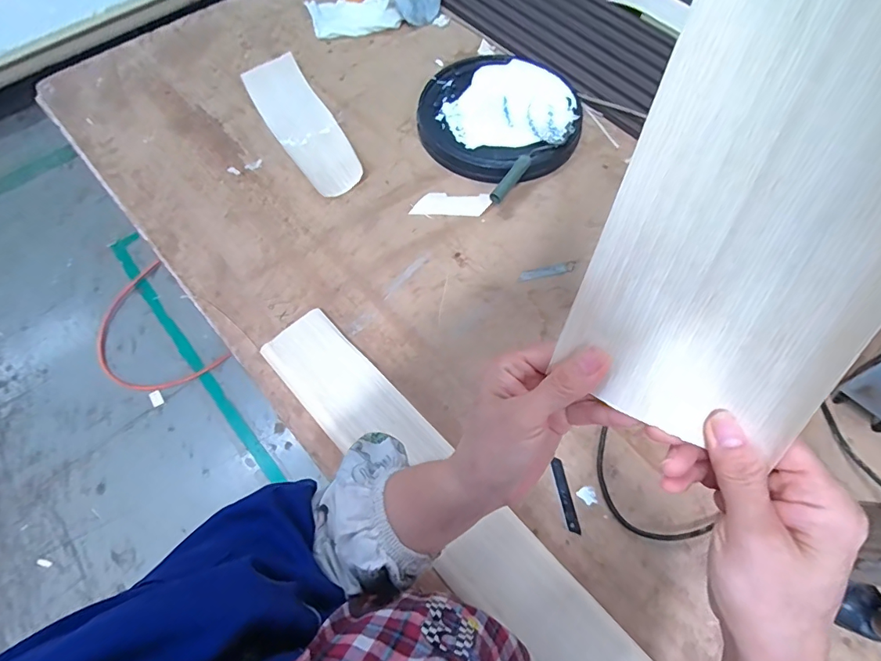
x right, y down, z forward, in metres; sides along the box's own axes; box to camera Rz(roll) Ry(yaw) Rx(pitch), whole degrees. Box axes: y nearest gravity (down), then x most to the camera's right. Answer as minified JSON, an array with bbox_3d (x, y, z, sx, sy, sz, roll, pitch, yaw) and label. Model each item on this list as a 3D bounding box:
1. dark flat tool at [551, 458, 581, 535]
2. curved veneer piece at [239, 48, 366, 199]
[{"bbox_3d":[0.169,0.223,0.614,0.017,0.005,0.095,-10,65,-4],"label":"dark flat tool"},{"bbox_3d":[-0.269,-0.411,0.902,0.121,0.031,0.370,-31,68,-13],"label":"curved veneer piece"}]

